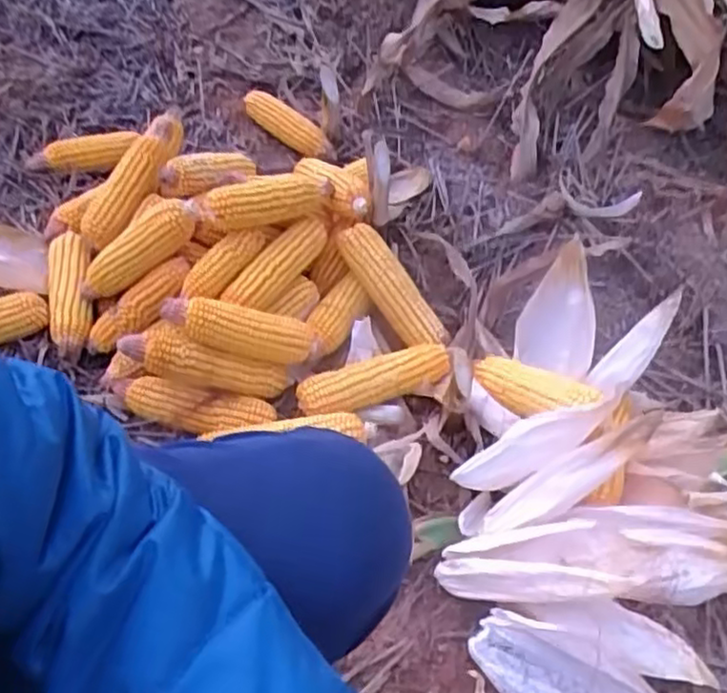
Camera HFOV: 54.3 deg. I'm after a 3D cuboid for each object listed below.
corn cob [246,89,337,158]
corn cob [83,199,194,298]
[{"bbox_3d":[-0.131,-0.399,1.254,0.056,0.043,0.222,-36,61,-29],"label":"corn cob"},{"bbox_3d":[-0.291,-0.122,0.901,0.174,0.047,0.052,-33,50,18],"label":"corn cob"}]

